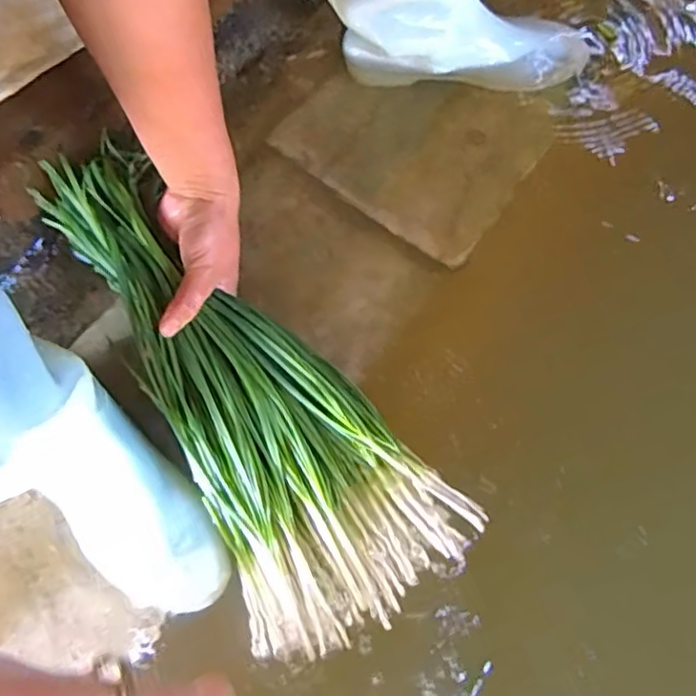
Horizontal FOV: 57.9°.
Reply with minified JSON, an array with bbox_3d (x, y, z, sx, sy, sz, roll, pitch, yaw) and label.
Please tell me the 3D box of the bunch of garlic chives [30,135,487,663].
[{"bbox_3d":[-0.099,0.019,0.504,0.174,0.052,0.436,-36,84,-12],"label":"bunch of garlic chives"}]

